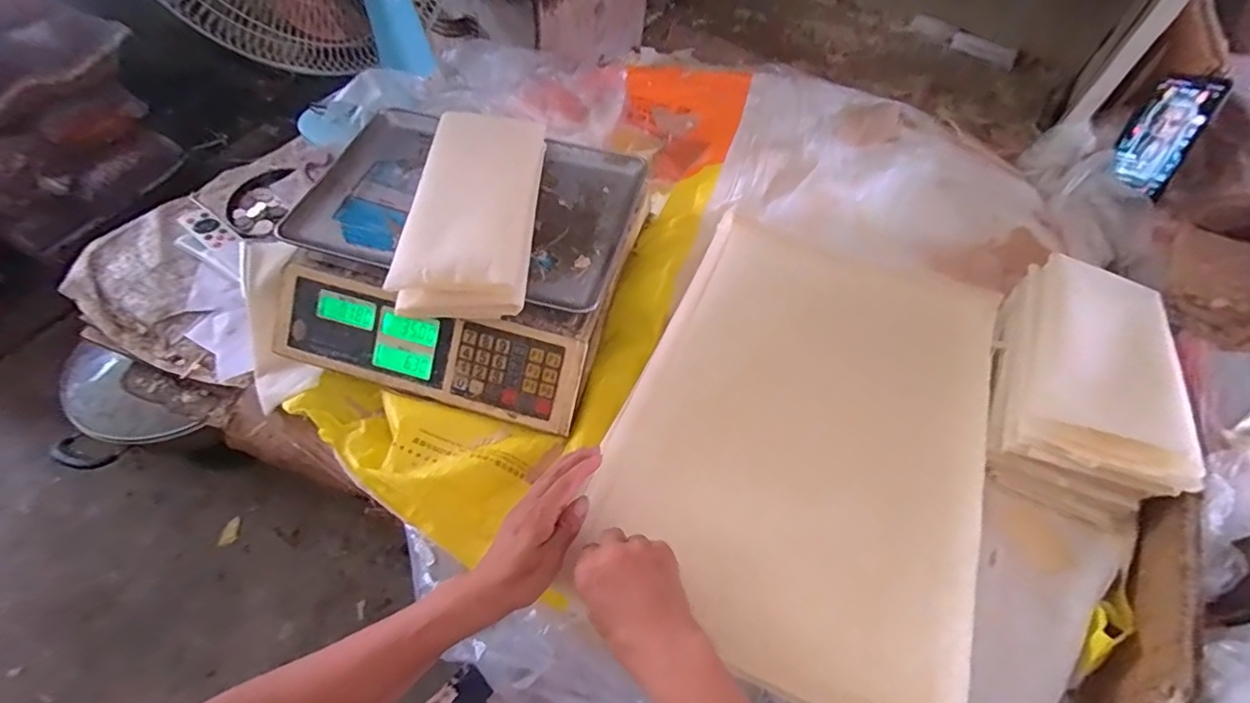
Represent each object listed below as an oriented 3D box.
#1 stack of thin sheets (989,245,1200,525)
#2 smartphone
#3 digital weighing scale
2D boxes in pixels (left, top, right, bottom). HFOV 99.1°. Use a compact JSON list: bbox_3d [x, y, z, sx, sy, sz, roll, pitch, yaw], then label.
[{"bbox_3d":[0.458,0.013,0.530,0.124,0.104,0.266,21,58,12],"label":"stack of thin sheets"},{"bbox_3d":[0.698,-0.279,0.691,0.070,0.139,0.013,25,36,25],"label":"smartphone"},{"bbox_3d":[-0.178,-0.113,0.588,0.350,0.088,0.316,14,57,7],"label":"digital weighing scale"}]

